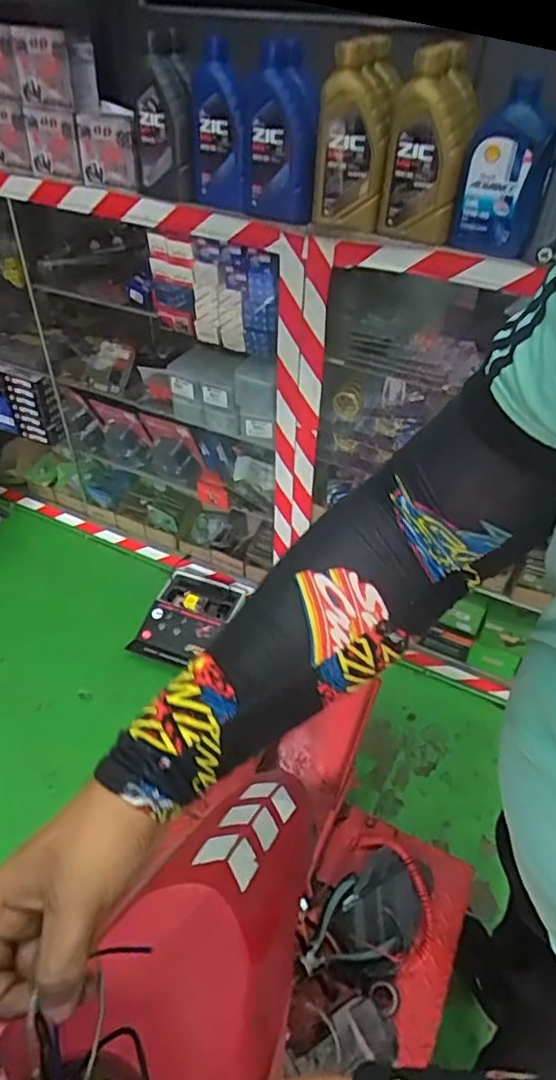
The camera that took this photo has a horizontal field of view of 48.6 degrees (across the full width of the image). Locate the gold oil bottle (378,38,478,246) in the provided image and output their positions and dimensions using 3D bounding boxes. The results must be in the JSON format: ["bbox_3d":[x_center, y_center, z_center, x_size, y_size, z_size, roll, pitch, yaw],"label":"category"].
[{"bbox_3d":[0.225,-0.589,0.923,0.114,0.234,0.079,10,47,8],"label":"gold oil bottle"}]

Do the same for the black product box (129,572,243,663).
[{"bbox_3d":[-0.246,0.209,1.677,0.215,0.043,0.292,16,48,13],"label":"black product box"}]

